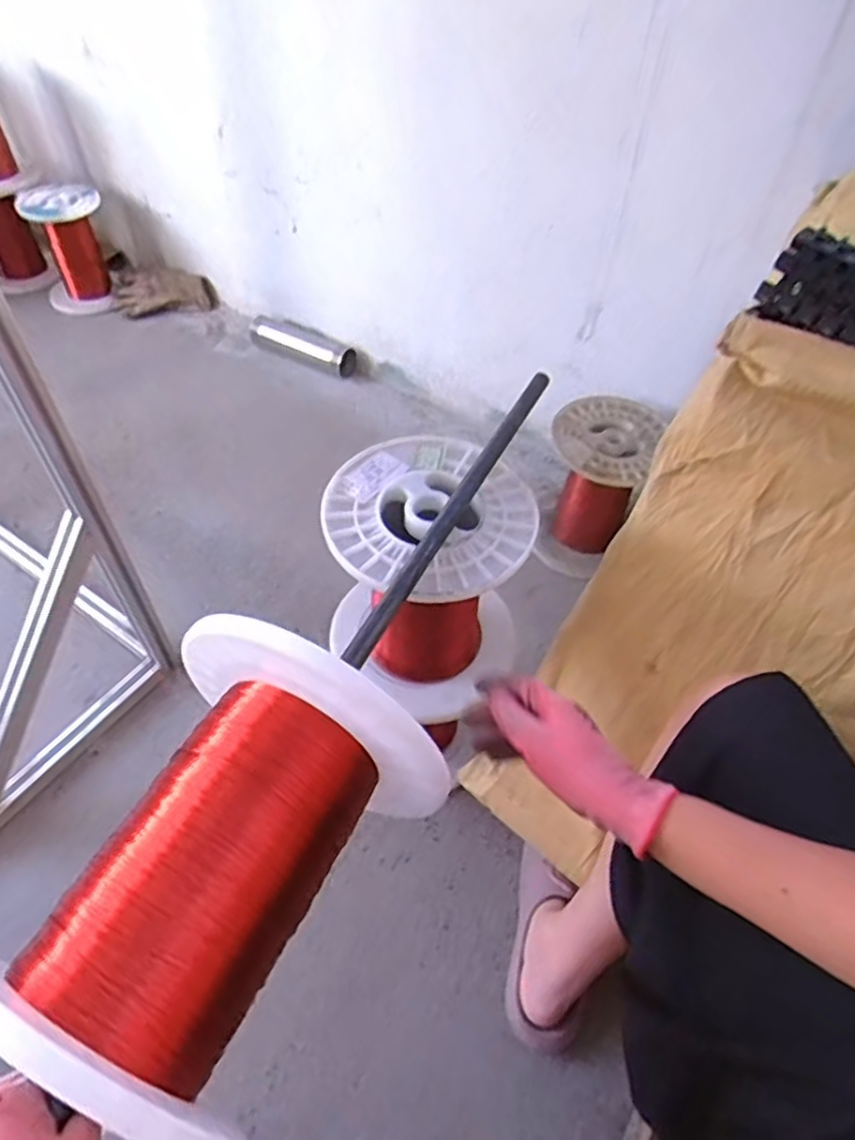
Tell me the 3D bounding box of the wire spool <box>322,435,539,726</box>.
[{"bbox_3d":[-0.005,0.014,0.735,0.193,0.239,0.187,1,52,-1],"label":"wire spool"}]

